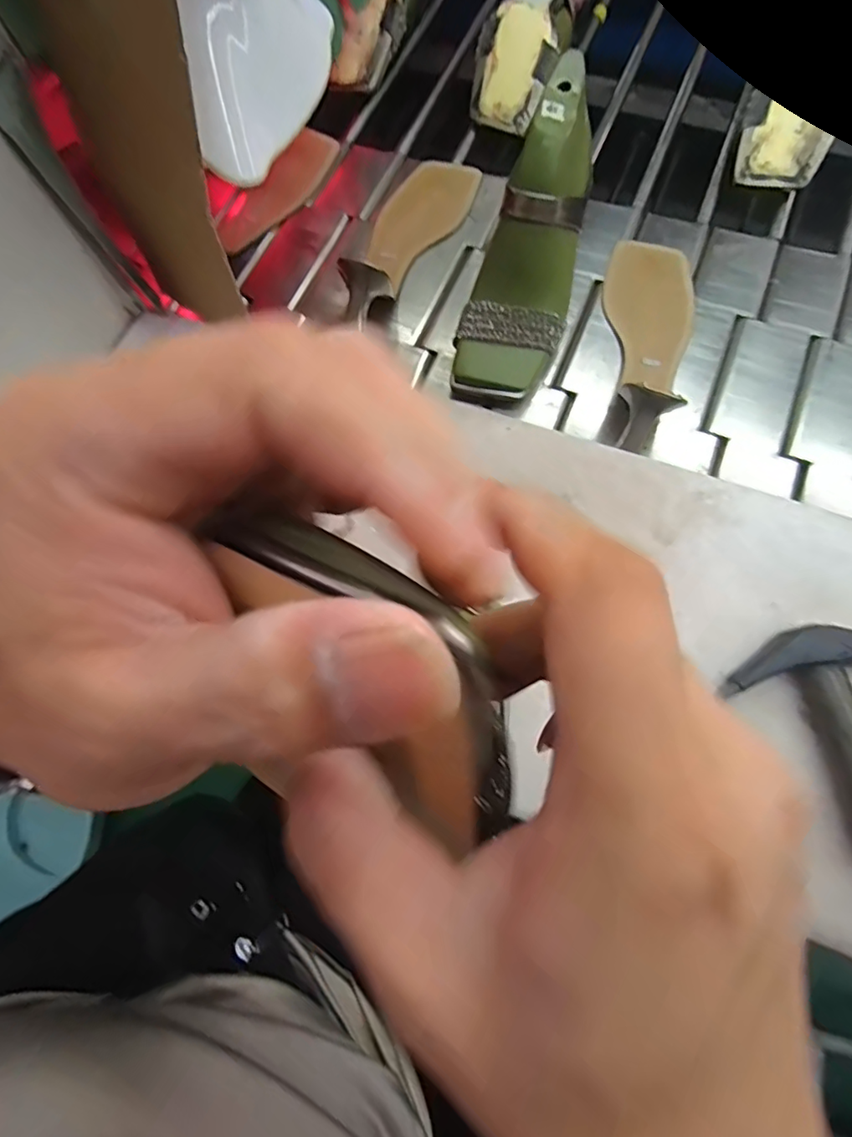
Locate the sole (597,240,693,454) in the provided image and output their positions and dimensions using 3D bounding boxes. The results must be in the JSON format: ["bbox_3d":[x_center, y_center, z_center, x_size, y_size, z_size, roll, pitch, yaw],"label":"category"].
[{"bbox_3d":[0.184,-0.200,0.435,0.078,0.056,0.233,13,74,9],"label":"sole"}]

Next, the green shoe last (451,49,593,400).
[{"bbox_3d":[0.086,-0.253,0.419,0.076,0.063,0.226,19,109,9],"label":"green shoe last"}]

